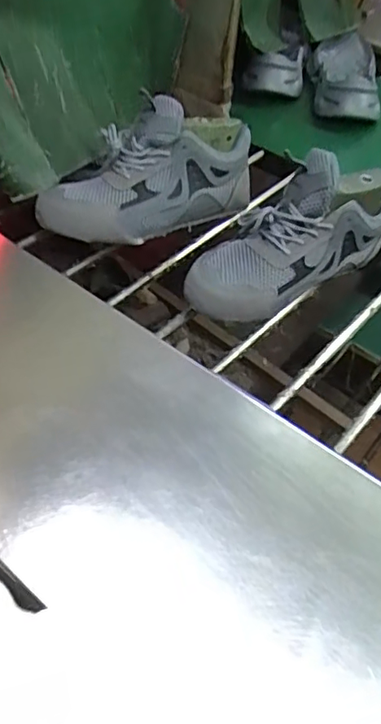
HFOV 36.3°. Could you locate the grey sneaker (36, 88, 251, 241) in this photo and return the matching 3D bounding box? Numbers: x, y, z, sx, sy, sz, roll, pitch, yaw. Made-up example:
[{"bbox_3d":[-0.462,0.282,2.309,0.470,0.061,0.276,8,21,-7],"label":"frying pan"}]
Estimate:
[{"bbox_3d":[-0.046,-0.217,0.662,0.252,0.109,0.104,-28,57,-25],"label":"grey sneaker"}]

